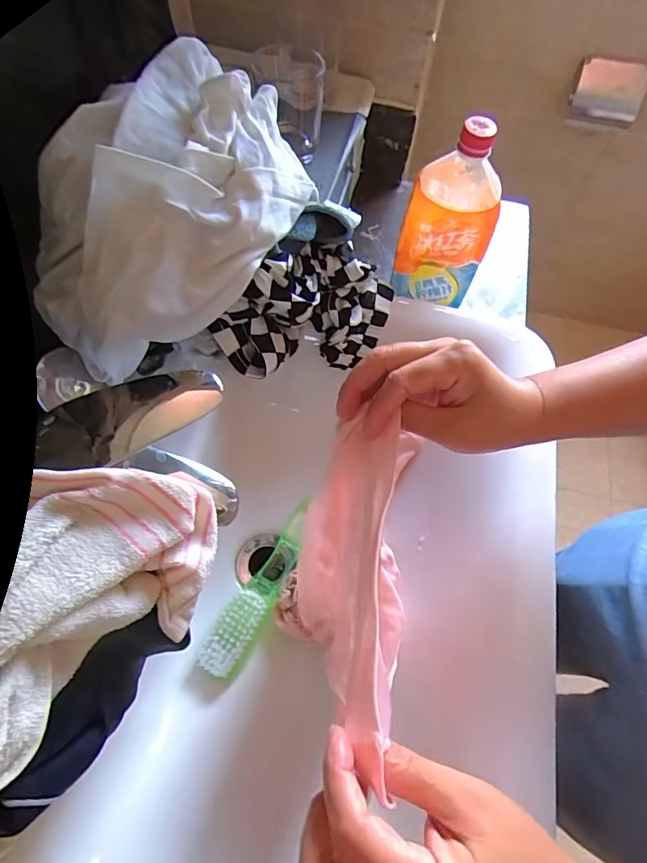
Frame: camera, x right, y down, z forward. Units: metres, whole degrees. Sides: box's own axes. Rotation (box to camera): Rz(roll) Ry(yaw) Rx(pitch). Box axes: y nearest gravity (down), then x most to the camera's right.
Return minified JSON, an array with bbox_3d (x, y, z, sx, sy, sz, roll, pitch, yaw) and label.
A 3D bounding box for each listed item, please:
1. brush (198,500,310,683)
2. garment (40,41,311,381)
[{"bbox_3d":[-0.056,0.147,0.452,0.038,0.029,0.182,25,52,9],"label":"brush"},{"bbox_3d":[-0.105,-0.166,0.351,0.129,0.120,0.243,29,66,11],"label":"garment"}]

